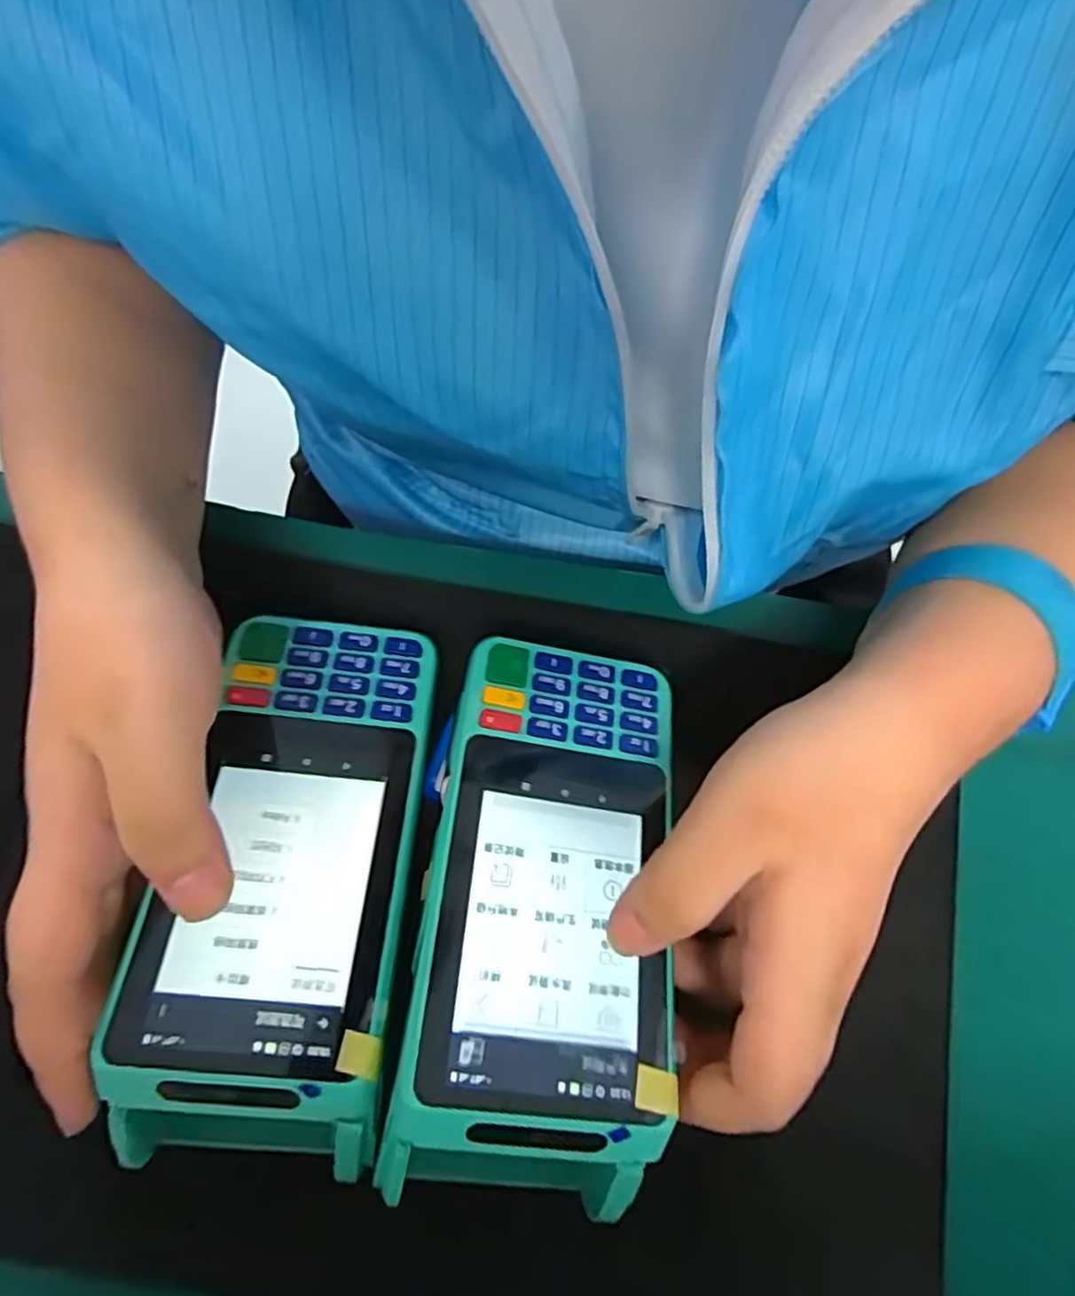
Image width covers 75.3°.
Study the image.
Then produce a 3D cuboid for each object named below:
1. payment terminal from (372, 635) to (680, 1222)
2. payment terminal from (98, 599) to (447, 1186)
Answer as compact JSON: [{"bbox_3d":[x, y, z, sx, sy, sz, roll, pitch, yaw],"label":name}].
[{"bbox_3d":[0.004,0.078,0.221,0.071,0.048,0.158,7,62,1],"label":"payment terminal"},{"bbox_3d":[-0.075,0.070,0.226,0.071,0.046,0.159,4,64,0],"label":"payment terminal"}]

